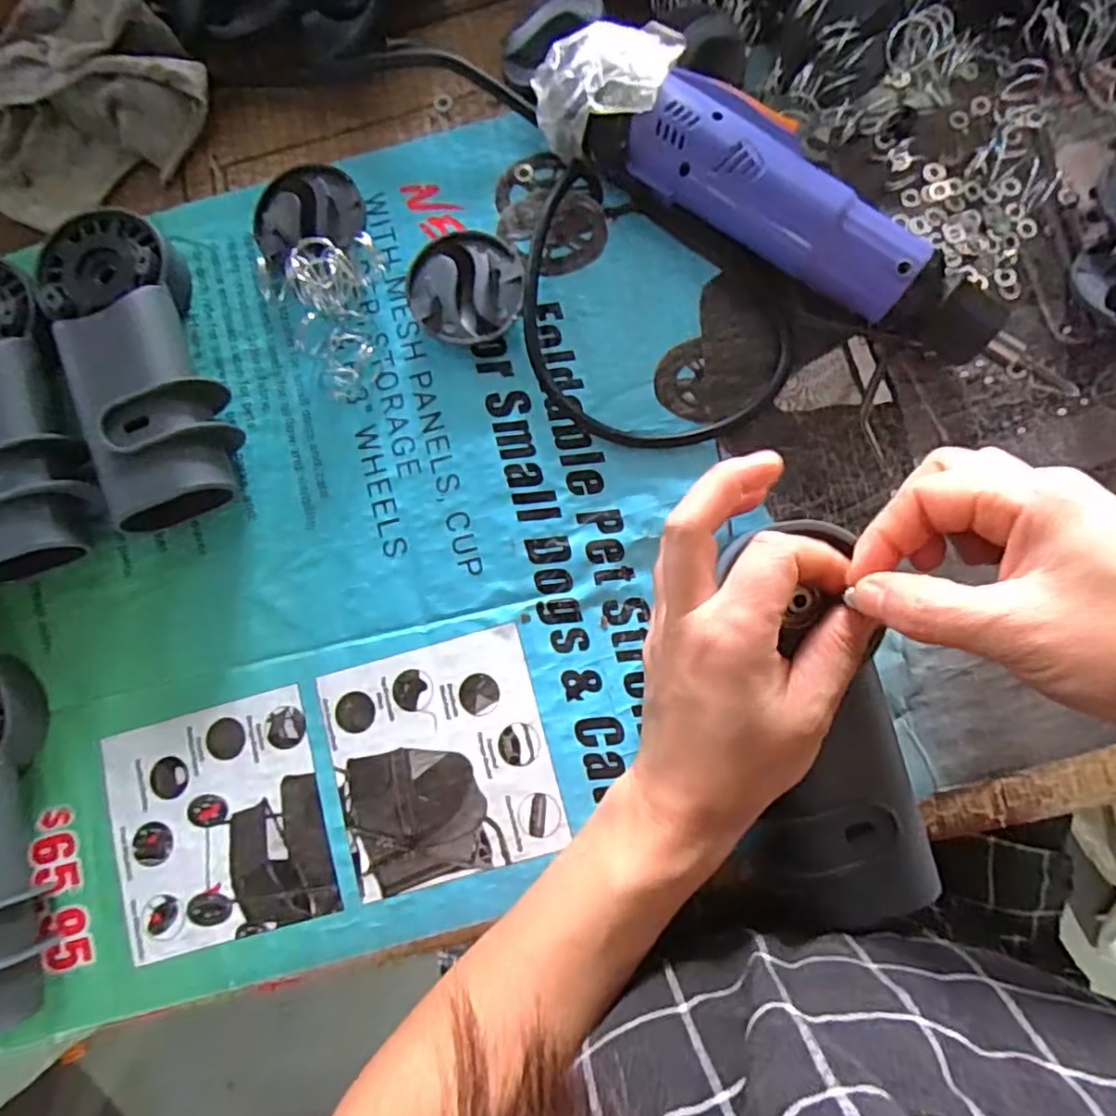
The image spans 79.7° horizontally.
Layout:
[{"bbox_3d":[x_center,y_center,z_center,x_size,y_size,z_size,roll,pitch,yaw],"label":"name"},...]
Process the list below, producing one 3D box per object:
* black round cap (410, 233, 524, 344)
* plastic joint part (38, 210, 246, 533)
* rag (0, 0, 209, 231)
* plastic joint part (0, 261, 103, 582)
[{"bbox_3d":[-0.044,-0.132,0.333,0.054,0.019,0.056,0,84,2],"label":"black round cap"},{"bbox_3d":[-0.203,-0.096,0.320,0.063,0.038,0.165,-24,84,-1],"label":"plastic joint part"},{"bbox_3d":[-0.257,-0.245,0.349,0.129,0.034,0.103,-27,84,-1],"label":"rag"},{"bbox_3d":[-0.265,-0.075,0.317,0.073,0.040,0.164,-21,84,-1],"label":"plastic joint part"}]

